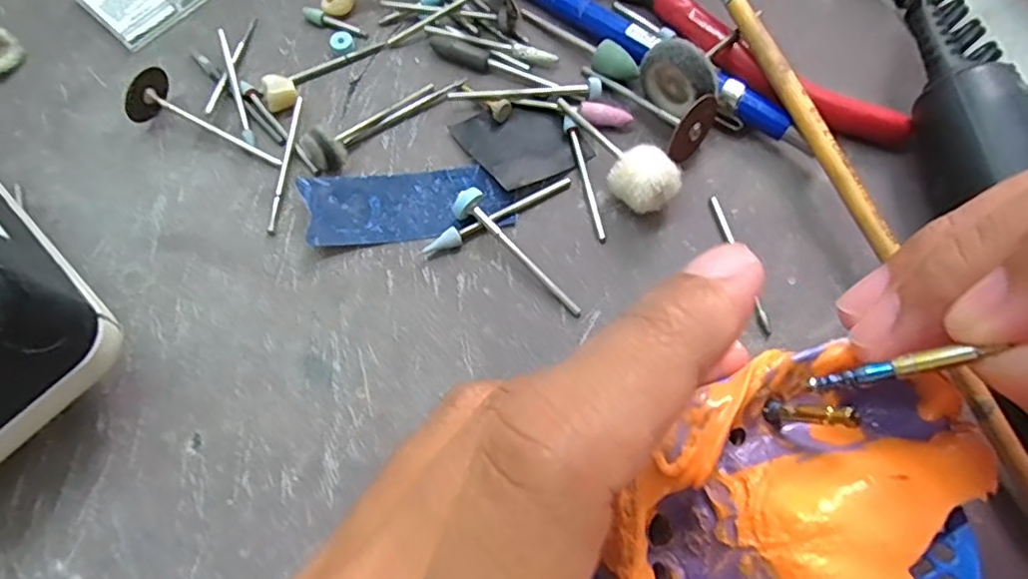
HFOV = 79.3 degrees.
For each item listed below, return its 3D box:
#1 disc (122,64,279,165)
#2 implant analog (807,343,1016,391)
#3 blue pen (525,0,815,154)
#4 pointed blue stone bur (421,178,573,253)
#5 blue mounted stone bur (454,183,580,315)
[{"bbox_3d":[-0.094,-0.047,0.183,0.045,0.014,0.017,35,73,13],"label":"disc"},{"bbox_3d":[0.059,0.013,0.098,0.024,0.004,0.004,-21,65,34],"label":"implant analog"},{"bbox_3d":[0.034,-0.080,0.195,0.129,0.009,0.011,39,74,14],"label":"blue pen"},{"bbox_3d":[-0.004,-0.022,0.179,0.047,0.005,0.004,-30,72,-10],"label":"pointed blue stone bur"},{"bbox_3d":[0.002,-0.011,0.173,0.047,0.008,0.010,41,75,15],"label":"blue mounted stone bur"}]

